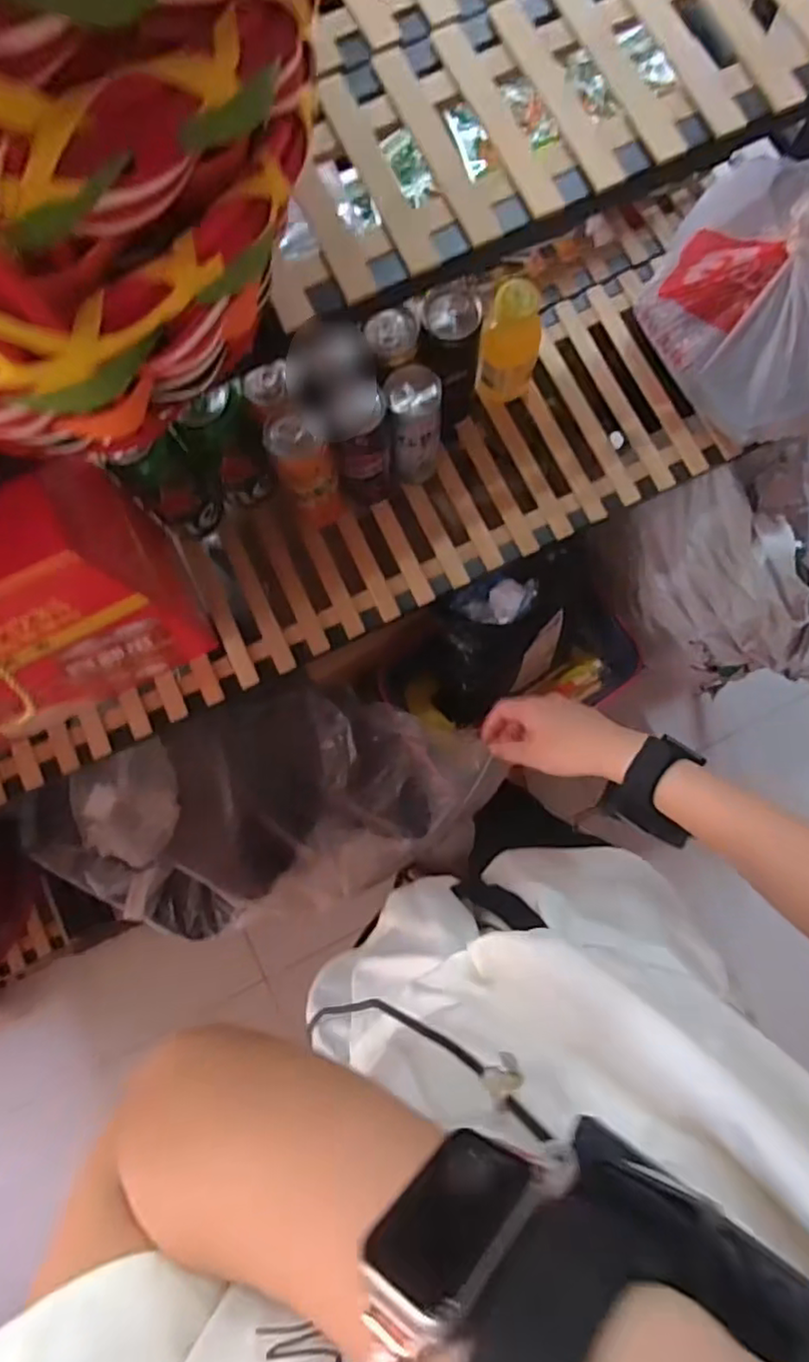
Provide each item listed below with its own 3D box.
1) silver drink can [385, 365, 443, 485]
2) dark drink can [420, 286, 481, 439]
[{"bbox_3d":[0.010,-0.244,0.627,0.049,0.126,0.055,-3,83,0],"label":"silver drink can"},{"bbox_3d":[0.043,-0.304,0.626,0.054,0.149,0.055,0,83,1],"label":"dark drink can"}]

